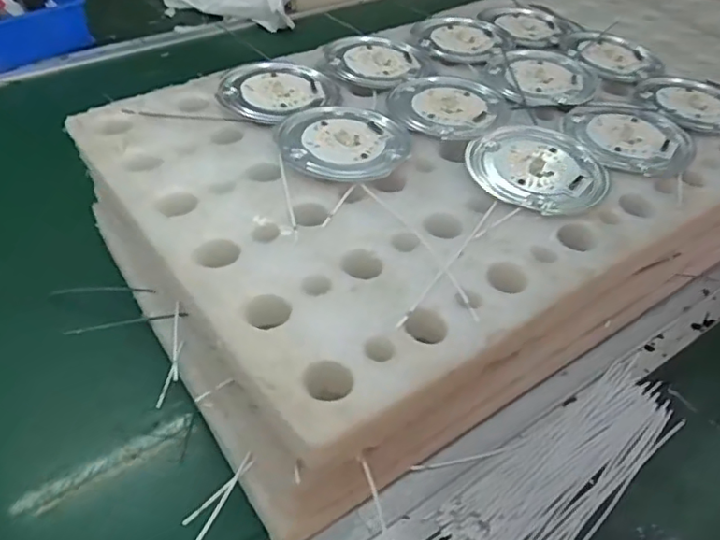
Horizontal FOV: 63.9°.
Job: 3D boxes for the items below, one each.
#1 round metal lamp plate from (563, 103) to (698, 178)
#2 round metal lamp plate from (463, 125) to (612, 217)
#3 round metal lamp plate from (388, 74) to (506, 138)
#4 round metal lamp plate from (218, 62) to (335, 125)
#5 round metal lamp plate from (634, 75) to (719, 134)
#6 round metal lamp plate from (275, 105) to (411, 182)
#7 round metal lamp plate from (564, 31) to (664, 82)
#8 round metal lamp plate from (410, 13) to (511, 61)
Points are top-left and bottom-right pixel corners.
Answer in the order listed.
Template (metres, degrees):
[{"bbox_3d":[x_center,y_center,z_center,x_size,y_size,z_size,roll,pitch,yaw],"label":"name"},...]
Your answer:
[{"bbox_3d":[0.225,-0.114,0.487,0.099,0.007,0.103,16,47,12],"label":"round metal lamp plate"},{"bbox_3d":[0.136,-0.081,0.444,0.105,0.010,0.102,1,45,-1],"label":"round metal lamp plate"},{"bbox_3d":[0.077,-0.149,0.509,0.094,0.007,0.110,18,47,15],"label":"round metal lamp plate"},{"bbox_3d":[-0.075,-0.163,0.514,0.103,0.013,0.084,-33,55,-30],"label":"round metal lamp plate"},{"bbox_3d":[0.310,-0.158,0.540,0.101,0.008,0.097,1,45,-1],"label":"round metal lamp plate"},{"bbox_3d":[-0.010,-0.105,0.453,0.094,0.014,0.104,18,47,15],"label":"round metal lamp plate"},{"bbox_3d":[0.264,-0.225,0.603,0.096,0.009,0.093,1,45,-1],"label":"round metal lamp plate"},{"bbox_3d":[0.106,-0.250,0.615,0.103,0.006,0.096,1,45,-1],"label":"round metal lamp plate"}]

